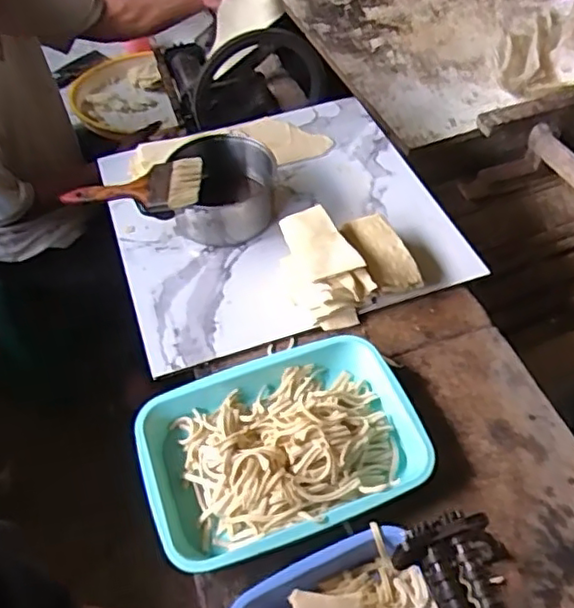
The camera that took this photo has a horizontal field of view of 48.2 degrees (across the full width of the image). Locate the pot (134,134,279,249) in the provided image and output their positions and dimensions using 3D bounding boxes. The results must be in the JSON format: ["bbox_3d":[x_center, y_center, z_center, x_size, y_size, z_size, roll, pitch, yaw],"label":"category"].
[{"bbox_3d":[-0.105,-0.159,0.981,0.166,0.107,0.180,0,53,0],"label":"pot"}]

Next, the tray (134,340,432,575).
[{"bbox_3d":[-0.003,0.163,0.747,0.324,0.066,0.224,-17,55,-12],"label":"tray"}]

